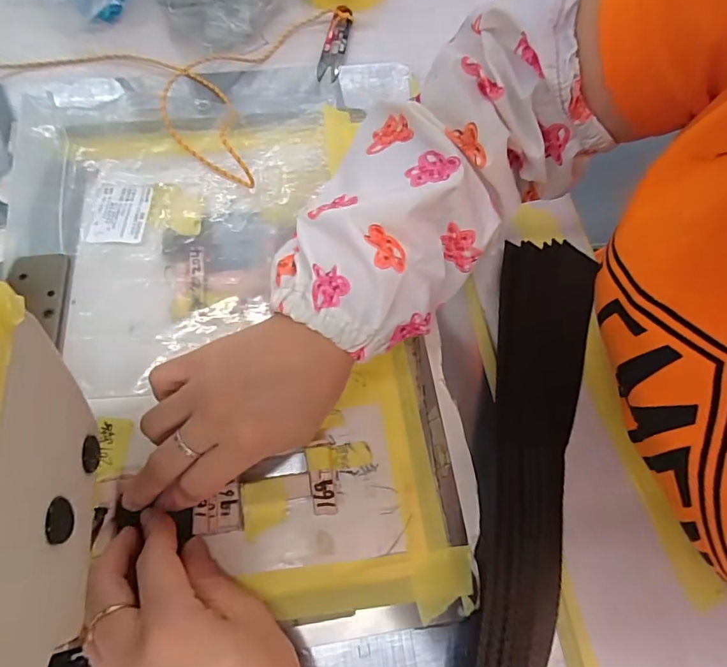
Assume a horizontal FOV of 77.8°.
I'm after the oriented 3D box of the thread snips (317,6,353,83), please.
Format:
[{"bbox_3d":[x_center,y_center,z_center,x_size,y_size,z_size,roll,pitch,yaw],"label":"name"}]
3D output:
[{"bbox_3d":[-0.027,-0.280,0.434,0.021,0.010,0.101,8,65,1],"label":"thread snips"}]

